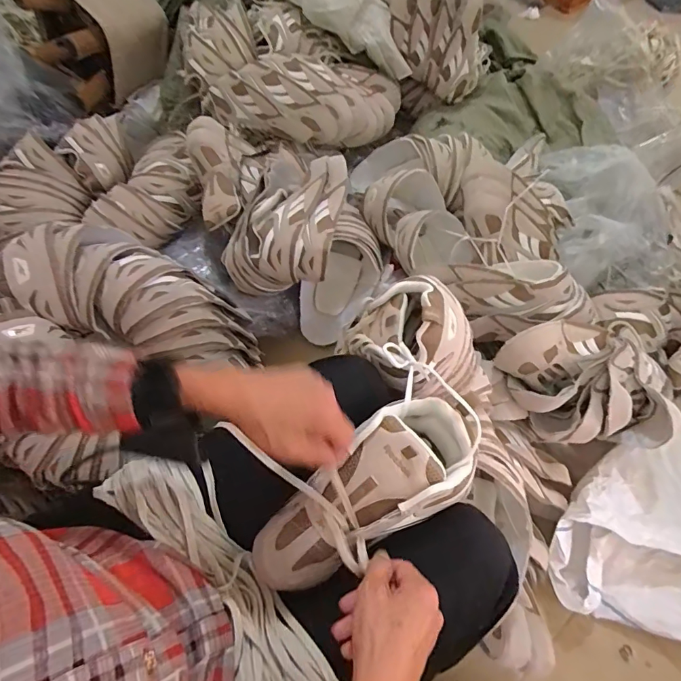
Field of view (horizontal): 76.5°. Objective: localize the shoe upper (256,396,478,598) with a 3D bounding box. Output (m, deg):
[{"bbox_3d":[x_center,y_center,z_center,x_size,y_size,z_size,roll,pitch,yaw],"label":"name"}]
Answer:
[{"bbox_3d":[0.022,0.160,0.444,0.252,0.079,0.105,-38,66,1],"label":"shoe upper"}]

